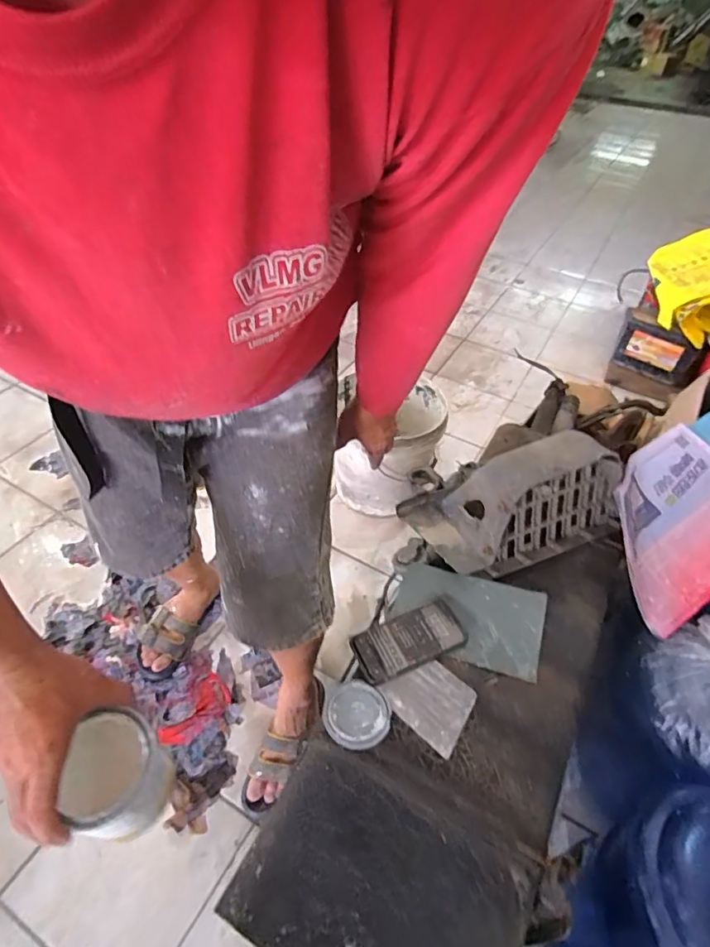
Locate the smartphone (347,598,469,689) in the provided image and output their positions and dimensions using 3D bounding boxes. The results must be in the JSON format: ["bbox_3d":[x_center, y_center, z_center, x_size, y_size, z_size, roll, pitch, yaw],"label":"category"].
[{"bbox_3d":[0.081,0.253,0.790,0.168,0.011,0.084,-18,50,-20],"label":"smartphone"}]

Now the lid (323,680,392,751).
[{"bbox_3d":[0.003,0.331,0.714,0.090,0.005,0.086,2,46,-2],"label":"lid"}]

